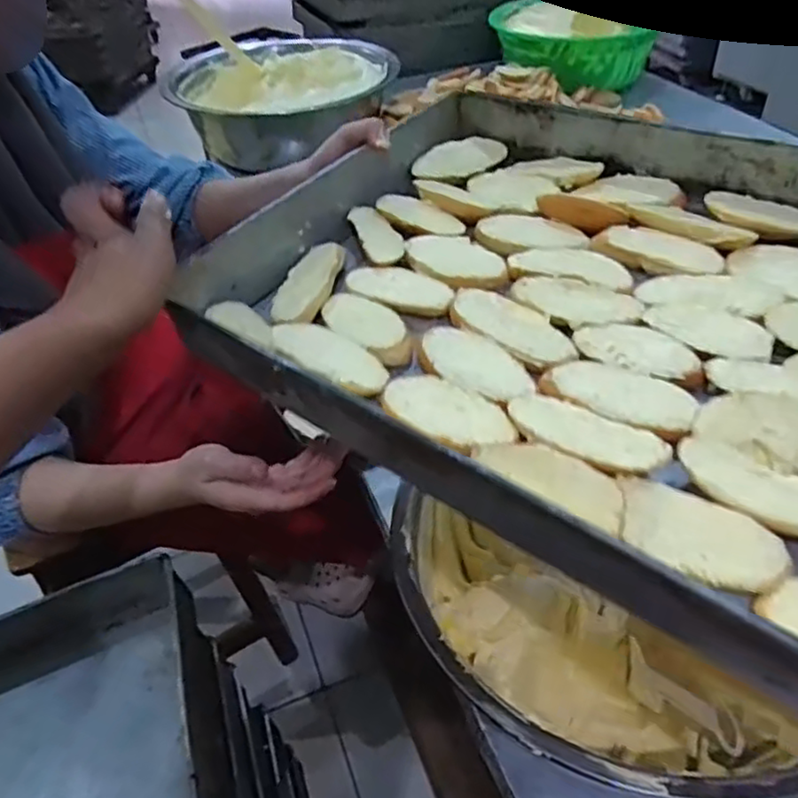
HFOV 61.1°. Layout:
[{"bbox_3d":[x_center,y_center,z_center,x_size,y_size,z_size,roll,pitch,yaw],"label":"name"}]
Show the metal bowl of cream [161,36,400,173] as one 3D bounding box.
[{"bbox_3d":[-0.242,-0.646,1.463,0.467,0.191,0.421,-5,32,-1],"label":"metal bowl of cream"}]

